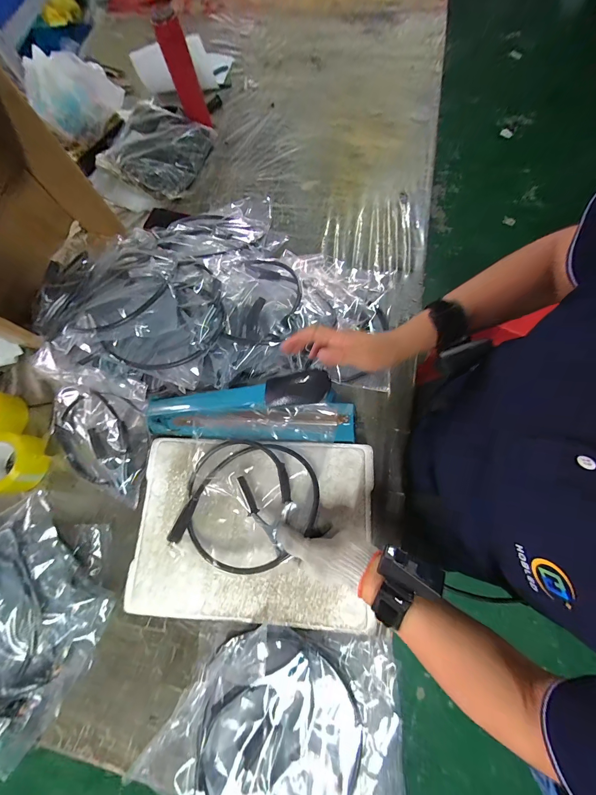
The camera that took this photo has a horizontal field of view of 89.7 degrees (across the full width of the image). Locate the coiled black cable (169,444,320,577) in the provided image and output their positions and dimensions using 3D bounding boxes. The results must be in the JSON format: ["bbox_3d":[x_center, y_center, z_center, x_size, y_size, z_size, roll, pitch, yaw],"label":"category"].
[{"bbox_3d":[-0.082,0.171,0.489,0.222,0.058,0.201,9,70,6],"label":"coiled black cable"}]

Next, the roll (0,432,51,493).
[{"bbox_3d":[-0.581,0.129,0.601,0.116,0.054,0.121,1,74,4],"label":"roll"}]

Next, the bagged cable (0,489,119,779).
[{"bbox_3d":[-0.495,0.358,0.492,0.312,0.132,0.353,28,77,11],"label":"bagged cable"}]

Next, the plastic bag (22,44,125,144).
[{"bbox_3d":[-0.593,-0.806,0.807,0.224,0.133,0.128,-18,73,-2],"label":"plastic bag"}]

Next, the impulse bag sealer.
[{"bbox_3d":[-0.083,0.020,0.555,0.371,0.087,0.116,1,74,4],"label":"impulse bag sealer"}]

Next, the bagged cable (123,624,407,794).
[{"bbox_3d":[-0.021,0.482,0.426,0.335,0.073,0.256,1,74,4],"label":"bagged cable"}]

